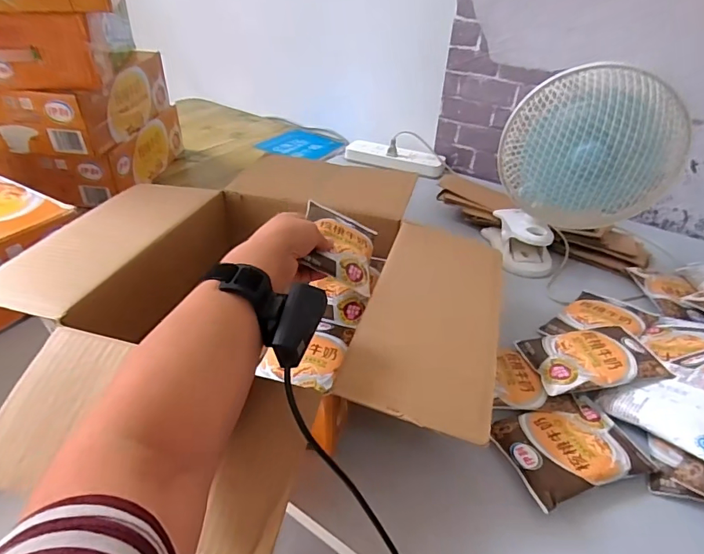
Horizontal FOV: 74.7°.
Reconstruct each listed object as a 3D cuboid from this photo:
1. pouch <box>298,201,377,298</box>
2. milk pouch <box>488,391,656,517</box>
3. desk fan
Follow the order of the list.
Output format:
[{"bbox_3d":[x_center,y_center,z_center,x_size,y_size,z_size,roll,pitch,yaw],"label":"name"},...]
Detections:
[{"bbox_3d":[-0.014,-0.043,0.560,0.093,0.018,0.125,23,37,-13],"label":"pouch"},{"bbox_3d":[0.216,0.164,0.457,0.131,0.018,0.094,-10,39,-17],"label":"milk pouch"},{"bbox_3d":[0.302,-0.127,0.634,0.219,0.295,0.132,23,41,25],"label":"desk fan"}]

